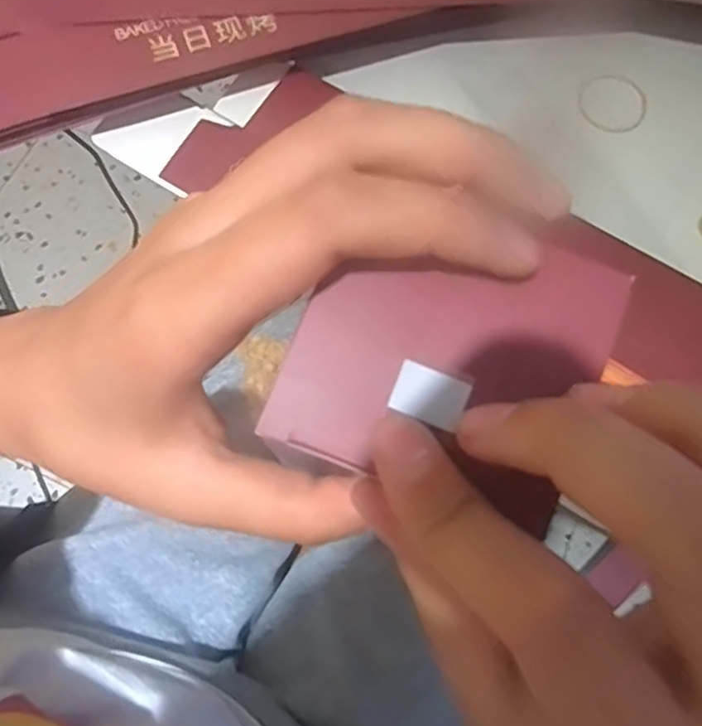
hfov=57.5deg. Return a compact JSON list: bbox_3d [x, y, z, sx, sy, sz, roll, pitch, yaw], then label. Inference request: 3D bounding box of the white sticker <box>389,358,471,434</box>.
[{"bbox_3d":[0.015,0.006,0.122,0.014,0.004,0.010,20,74,4],"label":"white sticker"}]

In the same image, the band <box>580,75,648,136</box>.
[{"bbox_3d":[0.174,-0.172,0.424,0.046,0.004,0.044,0,74,-1],"label":"band"}]

